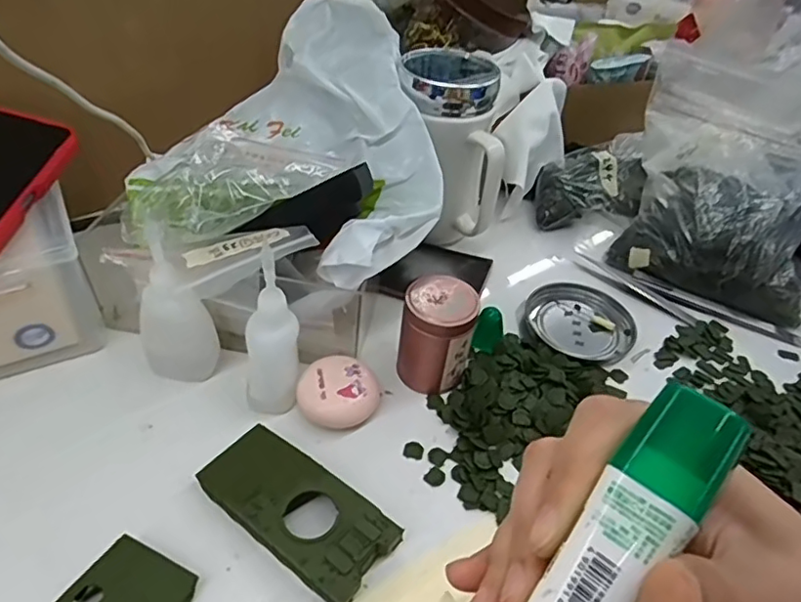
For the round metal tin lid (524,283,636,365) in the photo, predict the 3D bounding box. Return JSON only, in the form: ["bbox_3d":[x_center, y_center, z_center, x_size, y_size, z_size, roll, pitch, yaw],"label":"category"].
[{"bbox_3d":[0.134,0.014,0.439,0.072,0.011,0.077,3,42,-3],"label":"round metal tin lid"}]

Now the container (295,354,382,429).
[{"bbox_3d":[-0.038,0.054,0.358,0.049,0.021,0.047,3,42,-3],"label":"container"}]

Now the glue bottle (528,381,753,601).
[{"bbox_3d":[0.052,0.065,0.146,0.022,0.013,0.096,33,85,25],"label":"glue bottle"}]

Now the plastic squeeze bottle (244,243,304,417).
[{"bbox_3d":[-0.073,0.016,0.331,0.031,0.099,0.041,-2,42,-9],"label":"plastic squeeze bottle"}]

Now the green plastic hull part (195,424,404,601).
[{"bbox_3d":[-0.054,0.105,0.304,0.104,0.020,0.047,31,47,26],"label":"green plastic hull part"}]

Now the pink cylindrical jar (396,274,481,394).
[{"bbox_3d":[0.022,0.020,0.370,0.044,0.060,0.040,3,42,-3],"label":"pink cylindrical jar"}]

